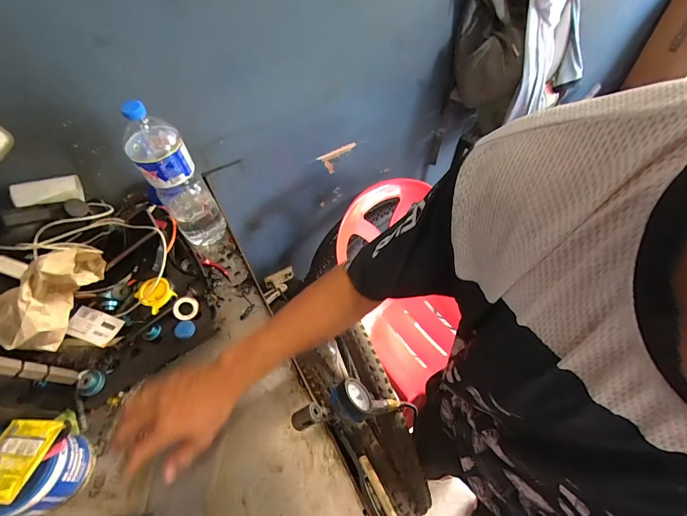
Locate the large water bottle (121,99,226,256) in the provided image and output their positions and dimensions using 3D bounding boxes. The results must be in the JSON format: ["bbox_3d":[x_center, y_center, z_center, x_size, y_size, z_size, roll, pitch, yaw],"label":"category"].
[{"bbox_3d":[-0.310,-0.139,0.636,0.091,0.304,0.105,-26,59,-17],"label":"large water bottle"}]

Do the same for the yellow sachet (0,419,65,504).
[{"bbox_3d":[-0.408,0.244,0.409,0.075,0.007,0.089,3,40,3],"label":"yellow sachet"}]

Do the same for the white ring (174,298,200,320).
[{"bbox_3d":[-0.269,0.087,0.574,0.040,0.006,0.038,2,82,-17],"label":"white ring"}]

